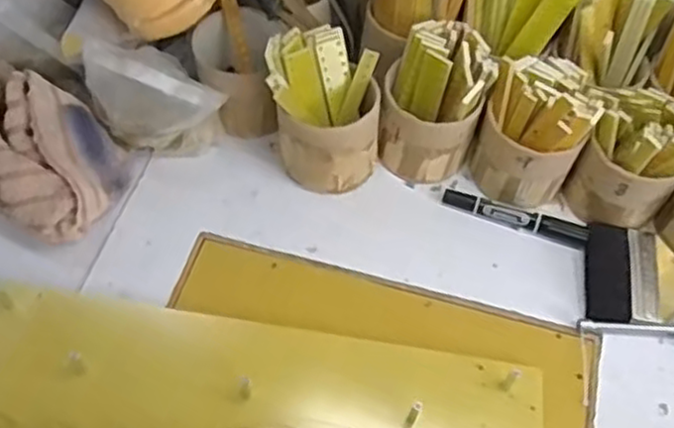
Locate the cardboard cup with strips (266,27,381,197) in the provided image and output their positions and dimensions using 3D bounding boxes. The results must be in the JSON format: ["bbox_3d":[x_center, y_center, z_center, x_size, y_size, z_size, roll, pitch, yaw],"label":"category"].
[{"bbox_3d":[-0.011,-0.097,0.690,0.102,0.128,0.107,2,57,-3],"label":"cardboard cup with strips"}]

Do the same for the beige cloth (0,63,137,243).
[{"bbox_3d":[-0.316,-0.073,0.677,0.245,0.085,0.127,26,59,12],"label":"beige cloth"}]

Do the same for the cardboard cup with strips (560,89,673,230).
[{"bbox_3d":[0.279,-0.052,0.687,0.090,0.110,0.095,2,57,-3],"label":"cardboard cup with strips"}]

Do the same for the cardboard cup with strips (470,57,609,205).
[{"bbox_3d":[0.186,-0.077,0.691,0.093,0.126,0.085,2,57,-3],"label":"cardboard cup with strips"}]

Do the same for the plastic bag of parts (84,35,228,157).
[{"bbox_3d":[-0.176,-0.108,0.705,0.130,0.090,0.070,3,57,-2],"label":"plastic bag of parts"}]

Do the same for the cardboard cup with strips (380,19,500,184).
[{"bbox_3d":[0.093,-0.107,0.703,0.092,0.123,0.095,2,57,-3],"label":"cardboard cup with strips"}]

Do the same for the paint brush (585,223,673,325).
[{"bbox_3d":[0.340,0.067,0.675,0.206,0.020,0.096,10,57,2],"label":"paint brush"}]

